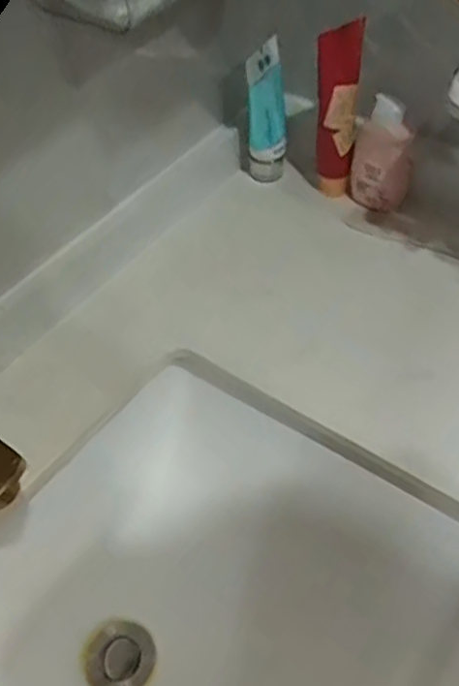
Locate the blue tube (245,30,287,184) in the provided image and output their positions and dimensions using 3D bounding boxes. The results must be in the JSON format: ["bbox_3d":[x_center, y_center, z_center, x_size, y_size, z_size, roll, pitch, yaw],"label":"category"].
[{"bbox_3d":[0.038,-0.228,0.649,0.035,0.125,0.039,6,50,10],"label":"blue tube"}]

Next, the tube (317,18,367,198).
[{"bbox_3d":[0.099,-0.212,0.612,0.040,0.168,0.039,2,50,6],"label":"tube"}]

